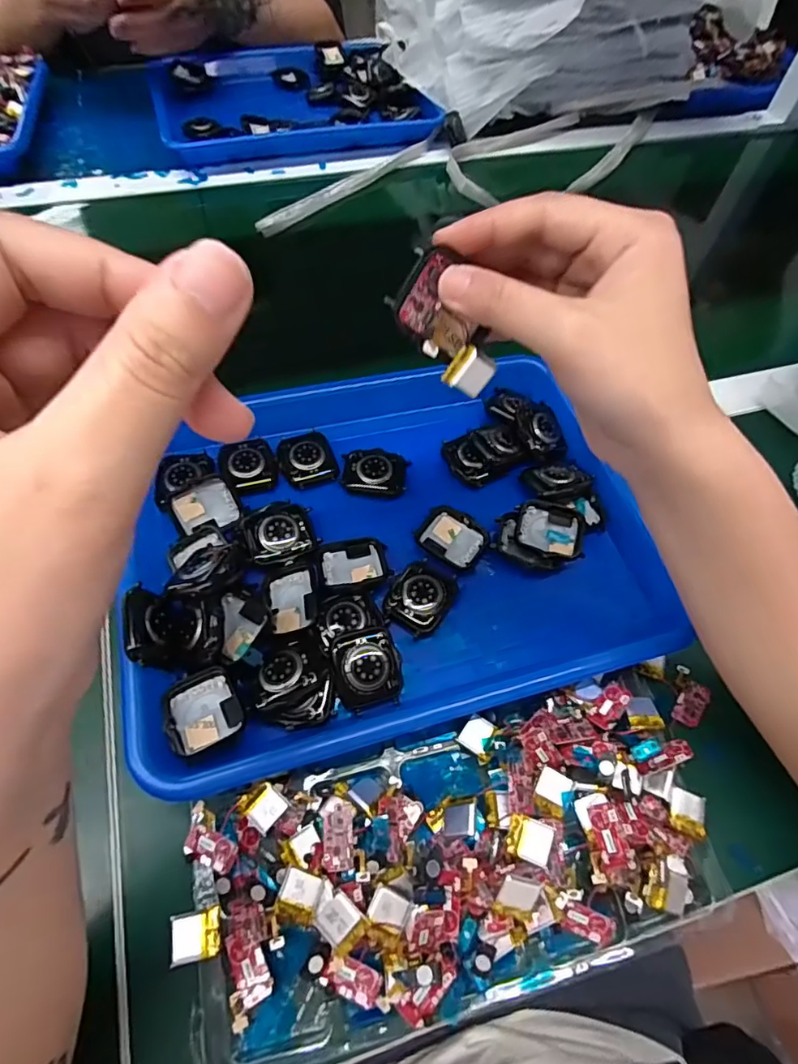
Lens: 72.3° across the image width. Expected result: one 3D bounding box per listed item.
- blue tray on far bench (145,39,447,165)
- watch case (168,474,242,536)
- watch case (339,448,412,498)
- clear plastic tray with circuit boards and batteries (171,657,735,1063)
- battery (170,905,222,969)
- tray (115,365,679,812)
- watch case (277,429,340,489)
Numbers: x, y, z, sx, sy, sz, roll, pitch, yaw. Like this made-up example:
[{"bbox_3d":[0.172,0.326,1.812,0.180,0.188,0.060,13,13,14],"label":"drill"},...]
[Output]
[{"bbox_3d":[-0.132,-0.530,0.663,0.311,0.039,0.227,-10,61,-9],"label":"blue tray on far bench"},{"bbox_3d":[-0.124,-0.017,0.350,0.039,0.006,0.033,-25,102,-18],"label":"watch case"},{"bbox_3d":[-0.017,-0.041,0.377,0.044,0.007,0.035,5,59,-1],"label":"watch case"},{"bbox_3d":[0.045,0.160,0.279,0.291,0.033,0.121,-14,61,-11],"label":"clear plastic tray with circuit boards and batteries"},{"bbox_3d":[-0.093,0.186,0.252,0.021,0.005,0.020,2,55,-26],"label":"battery"},{"bbox_3d":[-0.005,-0.007,0.356,0.322,0.034,0.256,-13,61,-10],"label":"tray"},{"bbox_3d":[-0.064,-0.052,0.378,0.038,0.008,0.043,-16,62,-12],"label":"watch case"}]

